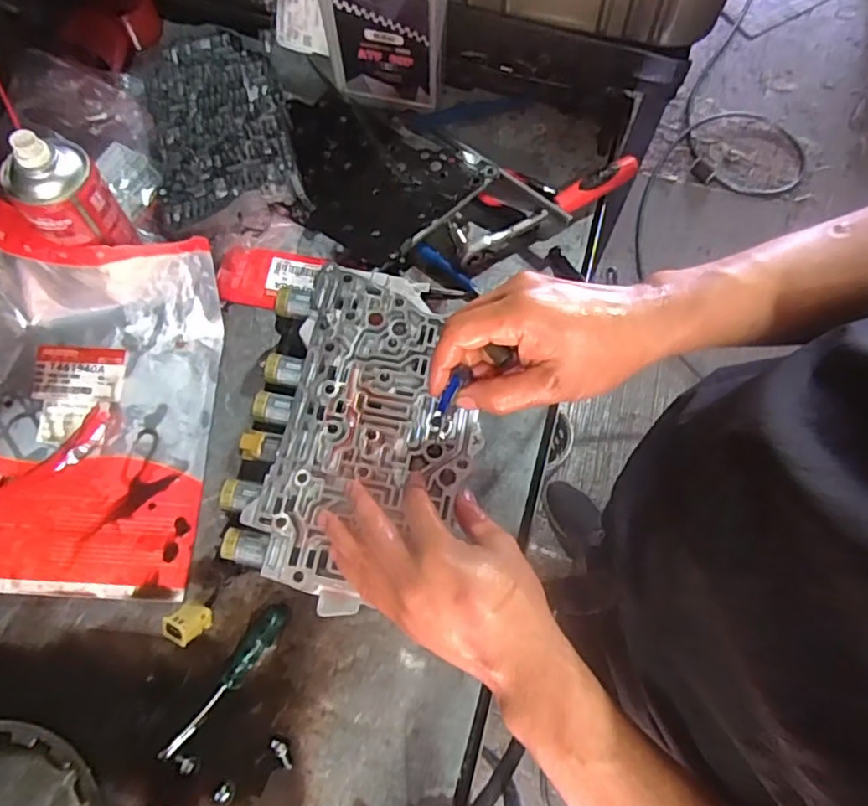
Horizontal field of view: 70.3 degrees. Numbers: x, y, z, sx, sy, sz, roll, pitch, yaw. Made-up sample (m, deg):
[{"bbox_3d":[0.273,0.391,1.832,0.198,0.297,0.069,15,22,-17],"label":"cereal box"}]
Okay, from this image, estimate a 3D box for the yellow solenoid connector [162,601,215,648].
[{"bbox_3d":[-0.188,0.169,0.471,0.026,0.018,0.034,48,49,11],"label":"yellow solenoid connector"}]

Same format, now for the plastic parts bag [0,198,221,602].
[{"bbox_3d":[-0.334,0.000,0.527,0.264,0.089,0.311,3,74,1],"label":"plastic parts bag"}]

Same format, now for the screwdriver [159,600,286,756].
[{"bbox_3d":[-0.166,0.227,0.498,0.022,0.016,0.140,33,76,9],"label":"screwdriver"}]

